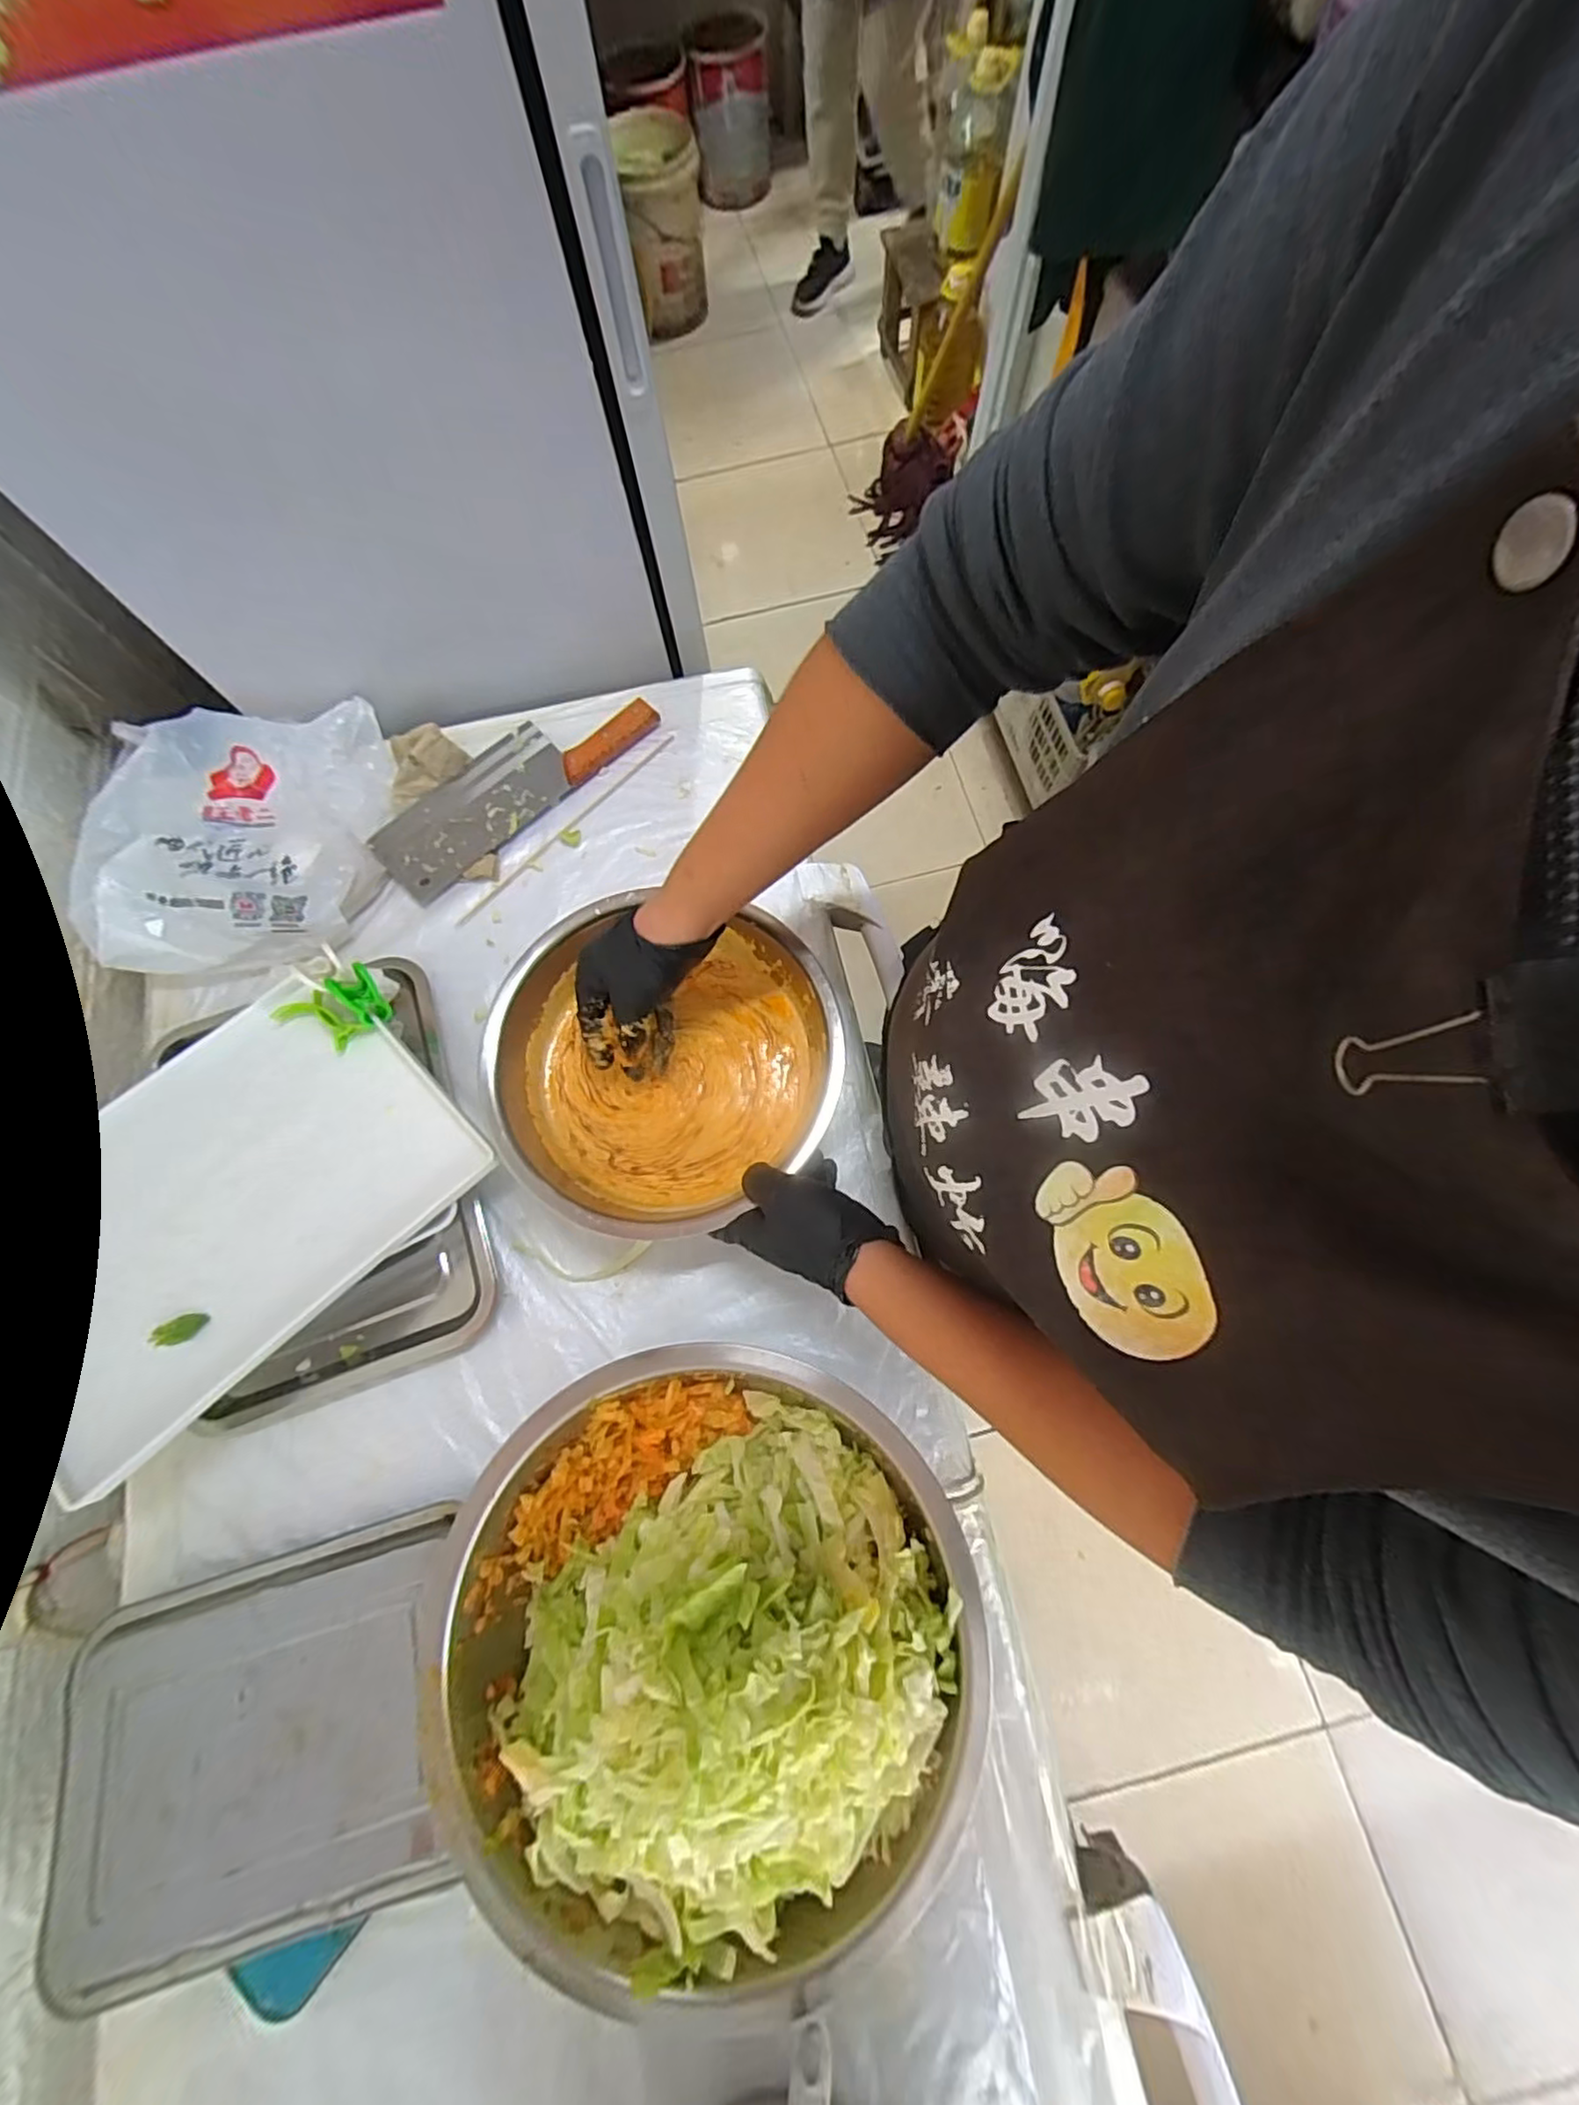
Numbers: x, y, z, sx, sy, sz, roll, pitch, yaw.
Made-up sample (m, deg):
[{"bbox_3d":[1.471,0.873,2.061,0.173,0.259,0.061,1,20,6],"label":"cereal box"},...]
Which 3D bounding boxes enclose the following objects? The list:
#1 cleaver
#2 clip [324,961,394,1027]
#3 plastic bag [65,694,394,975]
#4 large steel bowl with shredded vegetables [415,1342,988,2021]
[{"bbox_3d":[-0.290,-0.286,0.701,0.308,0.019,0.101,-42,77,-10],"label":"cleaver"},{"bbox_3d":[-0.352,-0.048,0.554,0.034,0.052,0.015,-27,35,-5],"label":"clip"},{"bbox_3d":[-0.562,-0.216,0.662,0.300,0.063,0.260,-6,73,0],"label":"plastic bag"},{"bbox_3d":[-0.057,0.375,0.413,0.332,0.113,0.345,26,76,9],"label":"large steel bowl with shredded vegetables"}]

